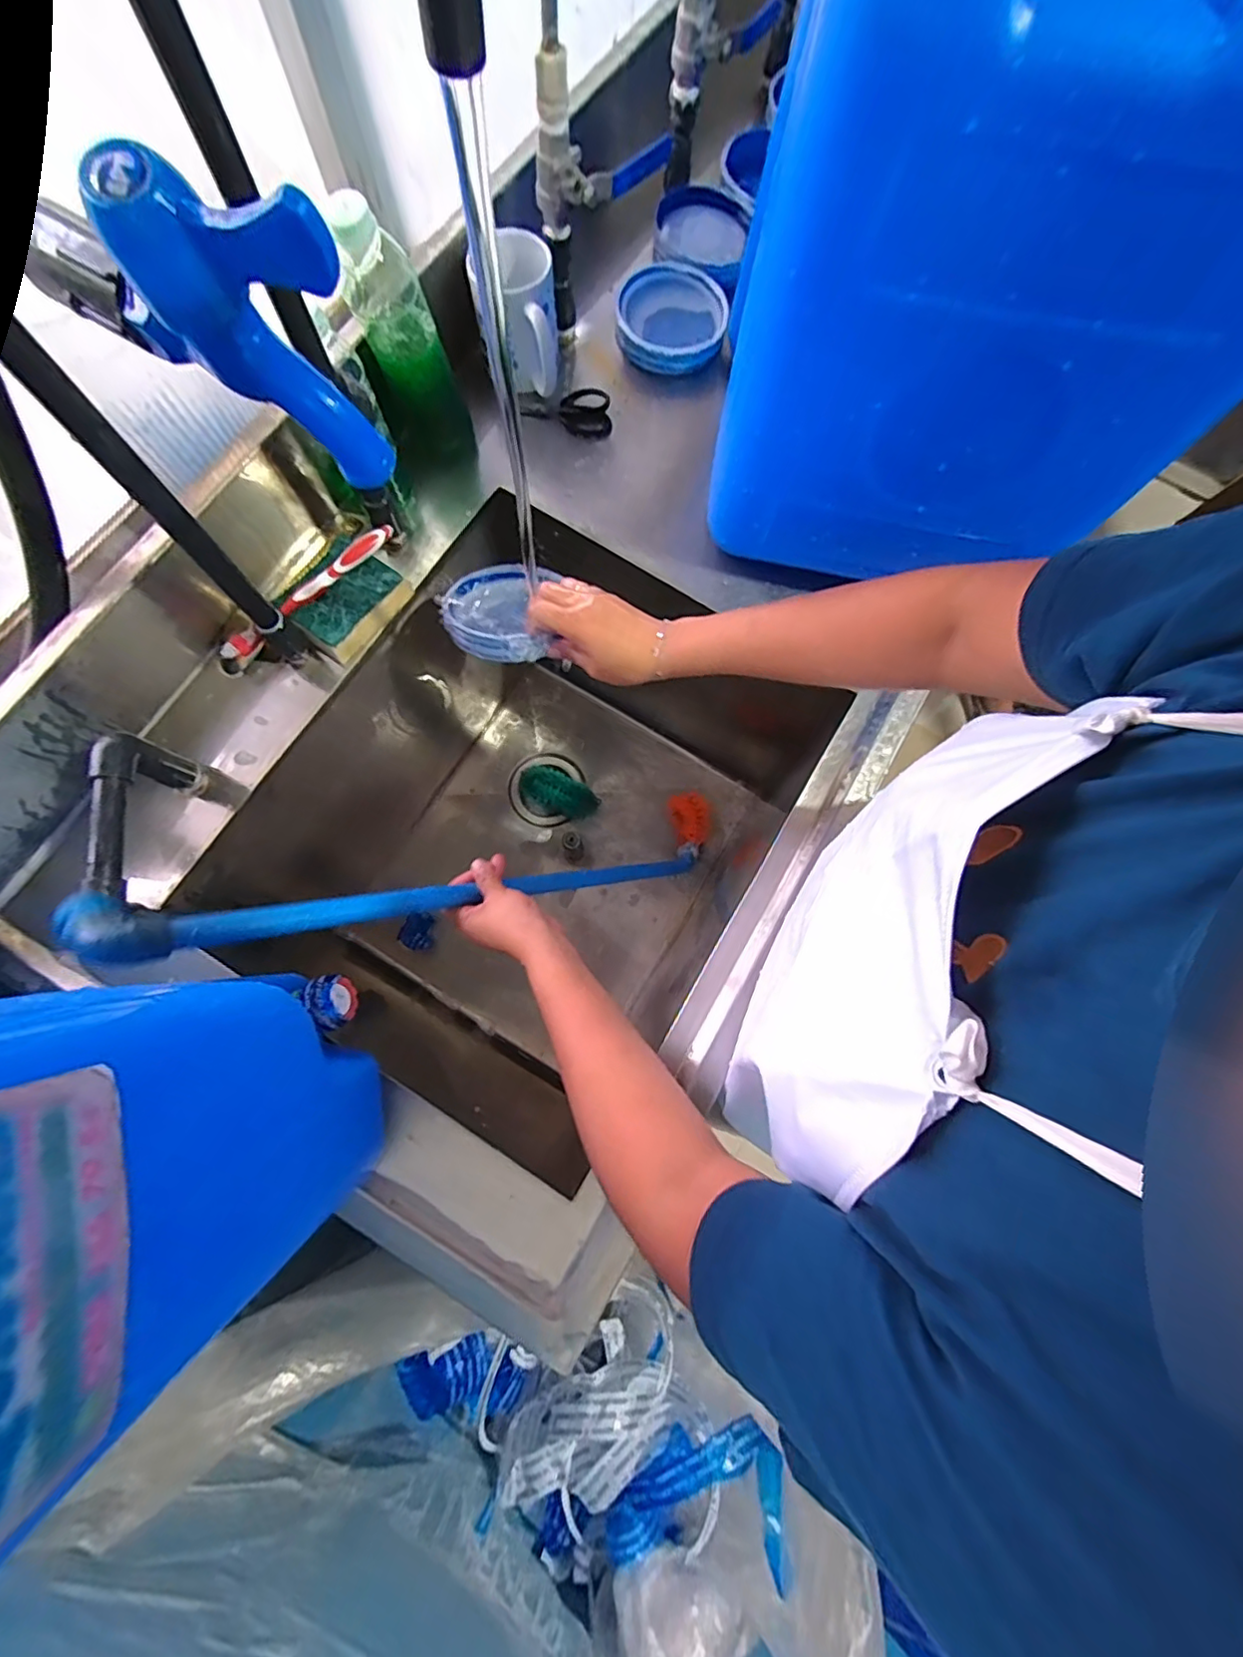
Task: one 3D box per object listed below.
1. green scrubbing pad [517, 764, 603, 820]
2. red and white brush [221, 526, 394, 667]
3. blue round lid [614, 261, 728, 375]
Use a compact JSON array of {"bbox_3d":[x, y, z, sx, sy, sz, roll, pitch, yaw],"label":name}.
[{"bbox_3d":[-0.096,-0.058,0.876,0.123,0.024,0.059,26,78,4],"label":"green scrubbing pad"},{"bbox_3d":[-0.284,-0.216,0.518,0.185,0.015,0.019,-42,82,-9],"label":"red and white brush"},{"bbox_3d":[0.054,-0.555,0.625,0.115,0.031,0.127,8,78,0],"label":"blue round lid"}]

